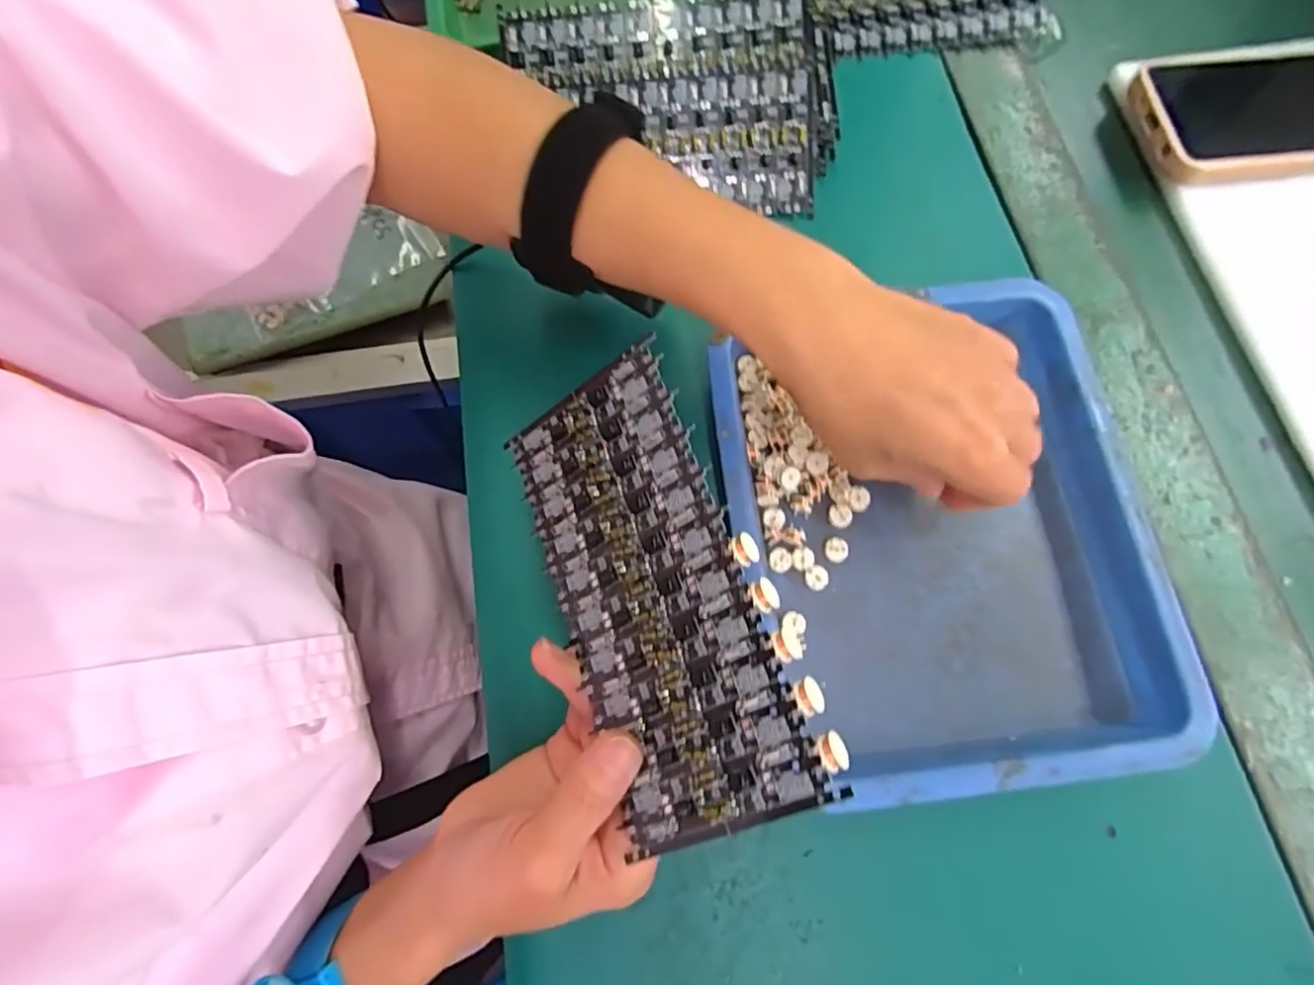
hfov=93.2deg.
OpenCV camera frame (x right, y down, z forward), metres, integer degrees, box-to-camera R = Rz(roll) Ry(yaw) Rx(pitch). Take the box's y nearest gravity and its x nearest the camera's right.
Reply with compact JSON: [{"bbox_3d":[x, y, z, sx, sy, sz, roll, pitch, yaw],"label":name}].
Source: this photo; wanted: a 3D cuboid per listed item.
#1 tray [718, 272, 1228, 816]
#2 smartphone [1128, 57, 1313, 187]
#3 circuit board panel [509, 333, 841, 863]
[{"bbox_3d":[0.124,0.014,0.275,0.175,0.025,0.209,-9,72,-3],"label":"tray"},{"bbox_3d":[0.361,-0.215,0.354,0.165,0.011,0.081,-5,71,-3],"label":"smartphone"},{"bbox_3d":[-0.005,0.032,0.216,0.075,0.004,0.160,-32,66,25],"label":"circuit board panel"}]

